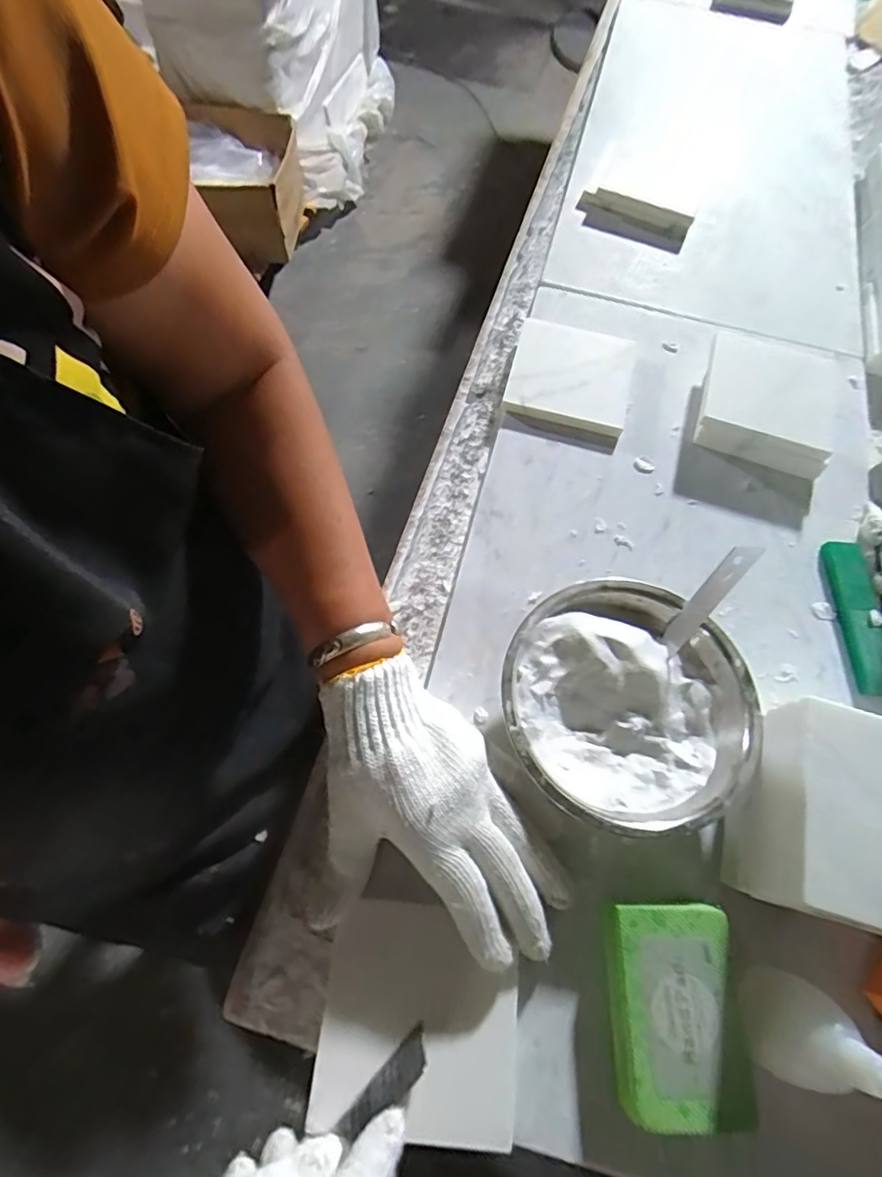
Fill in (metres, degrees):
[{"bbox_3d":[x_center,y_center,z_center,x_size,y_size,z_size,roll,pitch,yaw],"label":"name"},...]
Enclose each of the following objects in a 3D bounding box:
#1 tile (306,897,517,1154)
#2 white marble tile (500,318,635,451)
[{"bbox_3d":[-0.011,0.221,0.287,0.100,0.012,0.097,6,68,1],"label":"tile"},{"bbox_3d":[0.110,-0.179,0.476,0.100,0.014,0.115,15,68,4],"label":"white marble tile"}]

